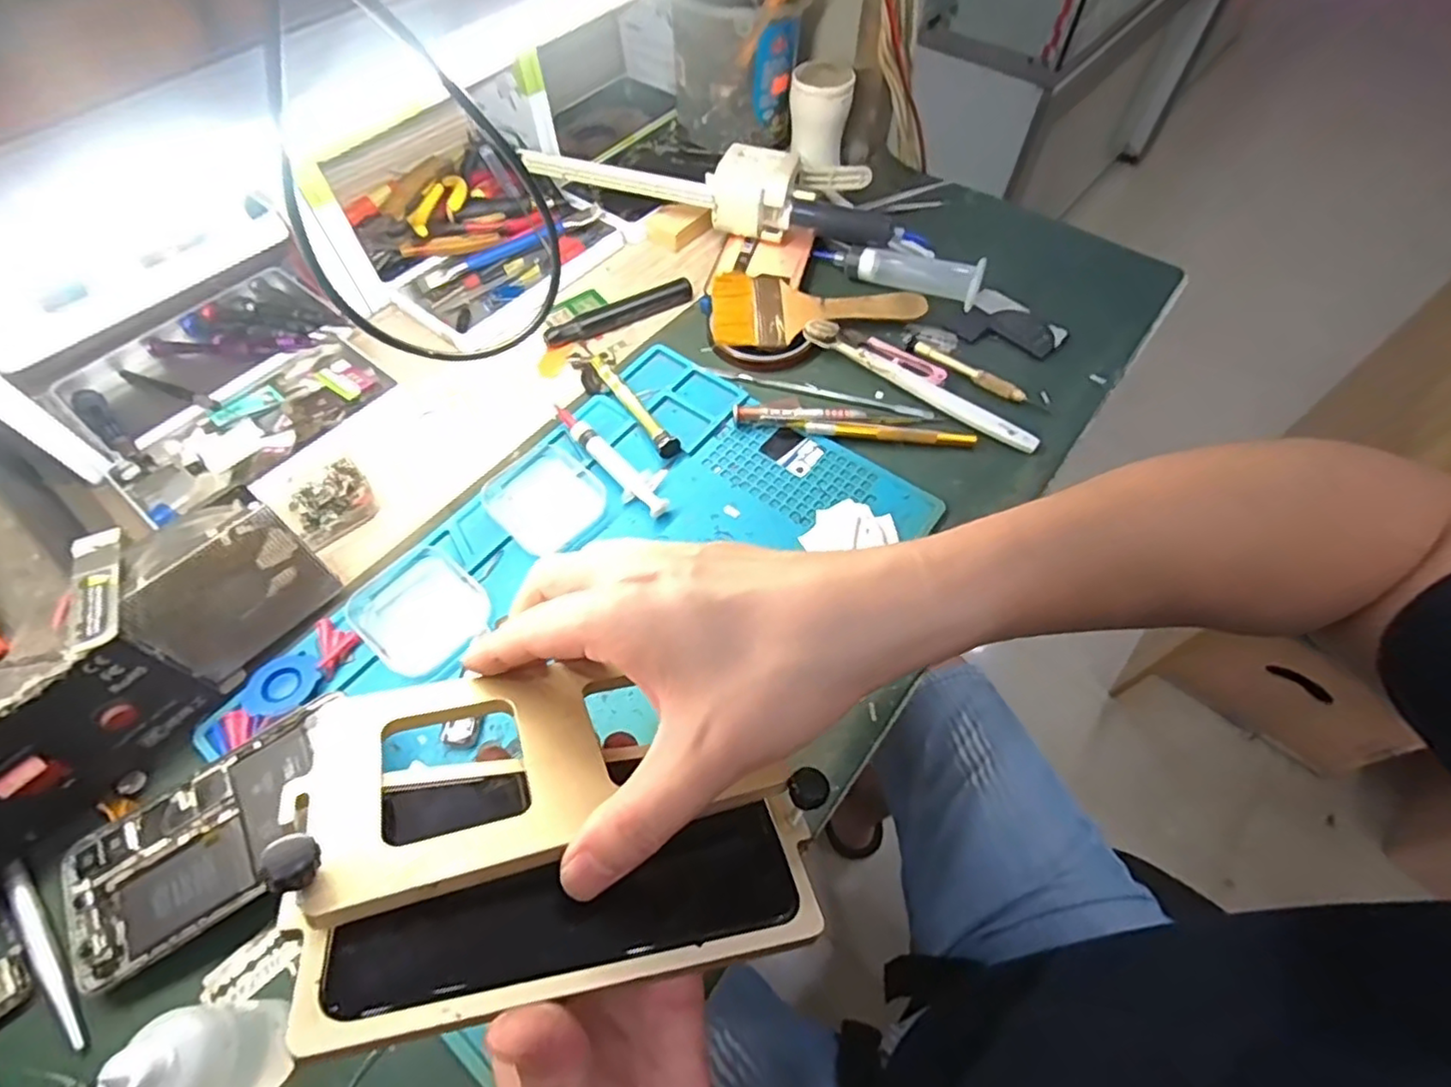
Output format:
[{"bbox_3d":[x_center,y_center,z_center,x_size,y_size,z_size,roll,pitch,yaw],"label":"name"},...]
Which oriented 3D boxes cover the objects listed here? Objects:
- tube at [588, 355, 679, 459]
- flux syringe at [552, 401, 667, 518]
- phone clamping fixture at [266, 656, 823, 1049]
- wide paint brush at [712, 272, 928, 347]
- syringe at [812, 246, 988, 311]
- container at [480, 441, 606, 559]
[{"bbox_3d":[-0.065,-0.099,0.460,0.014,0.015,0.105,-30,63,-16],"label":"tube"},{"bbox_3d":[-0.075,-0.057,0.435,0.029,0.014,0.107,-40,66,-21],"label":"flux syringe"},{"bbox_3d":[-0.052,0.087,0.221,0.164,0.020,0.110,2,44,-22],"label":"phone clamping fixture"},{"bbox_3d":[0.071,-0.179,0.504,0.160,0.020,0.063,2,59,2],"label":"wide paint brush"},{"bbox_3d":[0.139,-0.224,0.524,0.135,0.033,0.026,26,62,15],"label":"syringe"},{"bbox_3d":[-0.117,-0.030,0.418,0.073,0.015,0.063,37,66,21],"label":"container"}]

